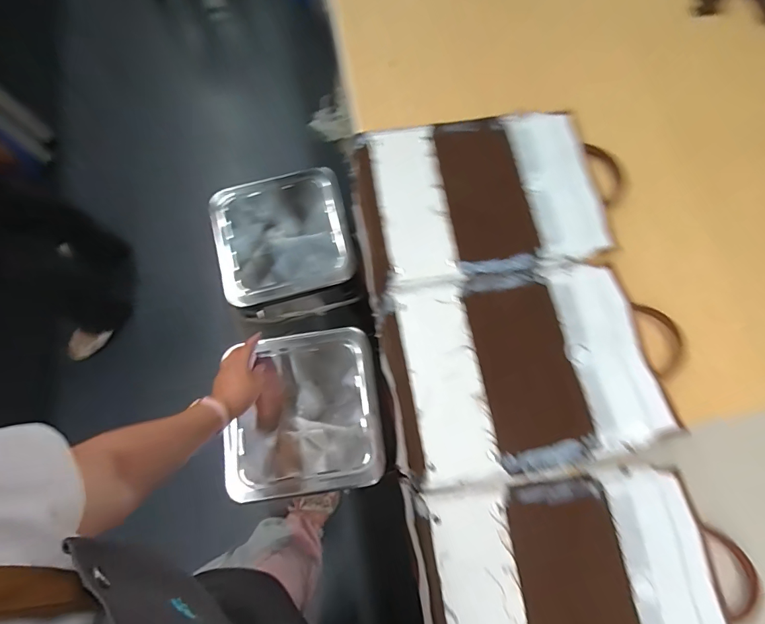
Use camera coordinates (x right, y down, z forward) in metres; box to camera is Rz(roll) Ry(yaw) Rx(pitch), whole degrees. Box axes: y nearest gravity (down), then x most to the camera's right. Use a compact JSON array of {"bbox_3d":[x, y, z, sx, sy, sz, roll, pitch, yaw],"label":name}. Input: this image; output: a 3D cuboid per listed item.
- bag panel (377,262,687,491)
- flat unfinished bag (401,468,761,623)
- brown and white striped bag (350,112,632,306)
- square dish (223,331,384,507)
[{"bbox_3d":[0.181,0.068,0.519,0.345,0.008,0.246,-10,75,-2],"label":"bag panel"},{"bbox_3d":[0.219,0.319,0.457,0.343,0.016,0.248,-8,75,-1],"label":"flat unfinished bag"},{"bbox_3d":[0.147,-0.176,0.575,0.359,0.028,0.243,-10,75,-2],"label":"brown and white striped bag"},{"bbox_3d":[-0.148,0.185,0.755,0.279,0.037,0.284,-9,75,-2],"label":"square dish"}]

